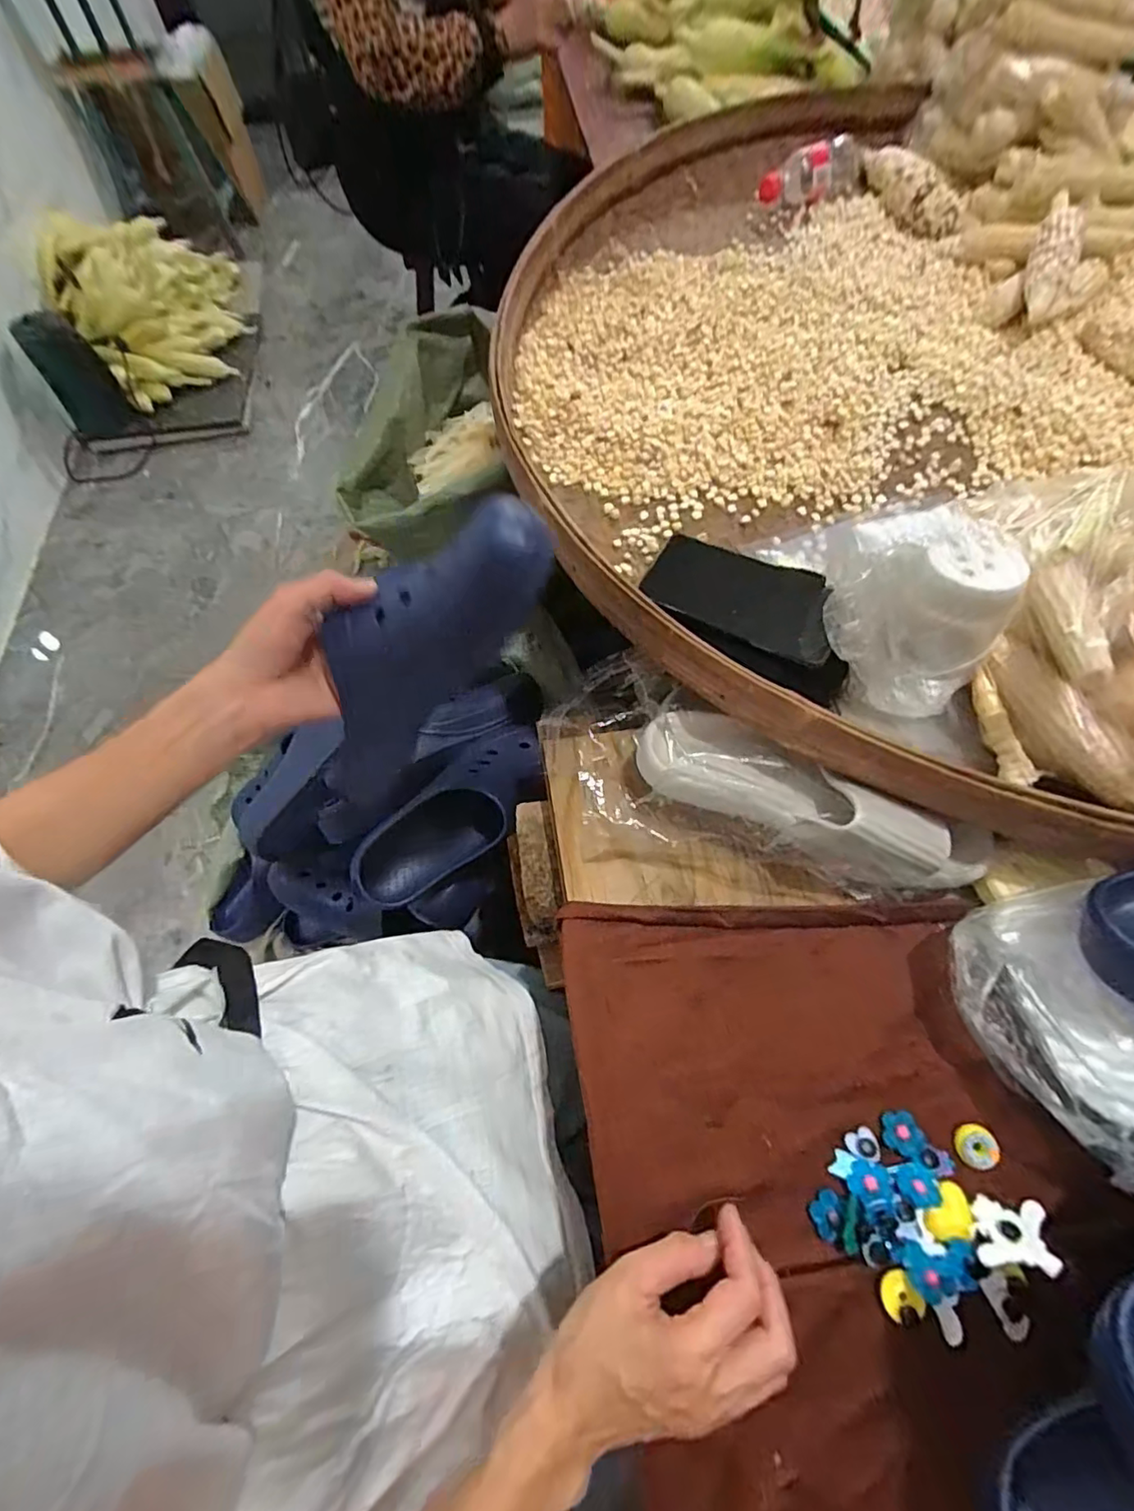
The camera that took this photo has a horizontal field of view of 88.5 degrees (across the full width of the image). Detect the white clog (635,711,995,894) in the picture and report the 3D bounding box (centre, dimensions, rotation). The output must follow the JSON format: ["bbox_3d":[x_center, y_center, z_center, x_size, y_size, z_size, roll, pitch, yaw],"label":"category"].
[{"bbox_3d":[0.177,0.039,0.437,0.258,0.090,0.079,26,66,12],"label":"white clog"}]

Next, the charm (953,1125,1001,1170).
[{"bbox_3d":[0.262,0.250,0.372,0.026,0.006,0.023,-6,62,-1],"label":"charm"}]

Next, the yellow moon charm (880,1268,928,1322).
[{"bbox_3d":[0.193,0.315,0.337,0.020,0.007,0.024,-30,65,-13],"label":"yellow moon charm"}]

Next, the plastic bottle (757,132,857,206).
[{"bbox_3d":[0.359,-0.848,0.847,0.158,0.052,0.050,-28,65,-13],"label":"plastic bottle"}]

